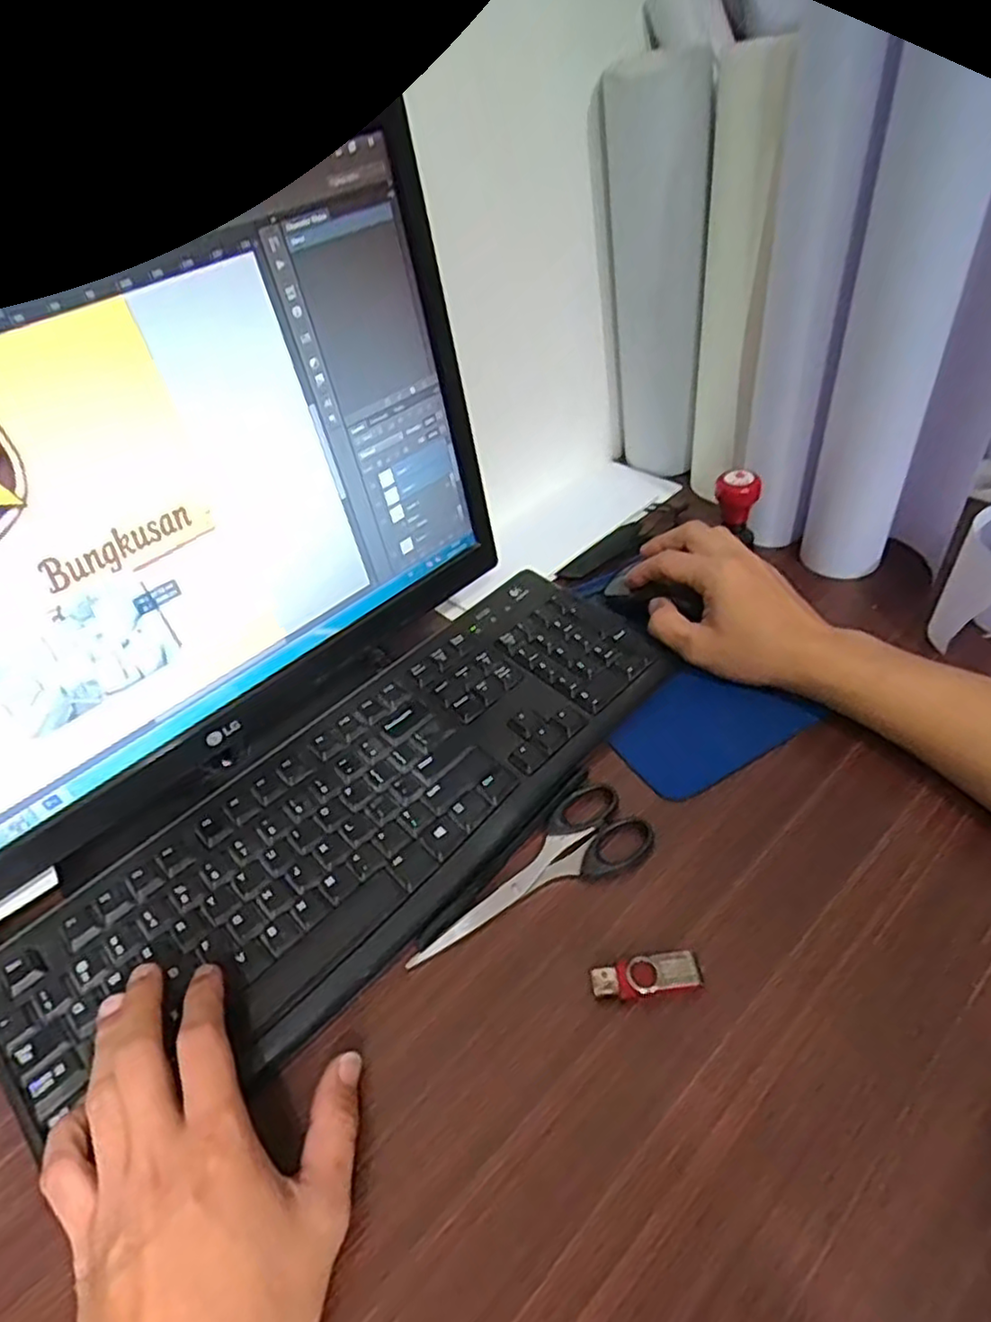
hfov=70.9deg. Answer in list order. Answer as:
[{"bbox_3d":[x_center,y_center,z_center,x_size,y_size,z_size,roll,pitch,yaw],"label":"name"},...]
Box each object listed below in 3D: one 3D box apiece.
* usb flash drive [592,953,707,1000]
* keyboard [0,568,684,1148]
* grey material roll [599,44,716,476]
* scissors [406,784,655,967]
[{"bbox_3d":[0.075,0.157,0.346,0.053,0.008,0.018,-6,47,-2],"label":"usb flash drive"},{"bbox_3d":[-0.074,0.085,0.429,0.432,0.017,0.155,-35,54,-25],"label":"keyboard"},{"bbox_3d":[0.132,-0.309,0.600,0.056,0.315,0.098,-31,53,-23],"label":"grey material roll"},{"bbox_3d":[0.024,0.127,0.393,0.150,0.007,0.055,-34,54,-25],"label":"scissors"}]

